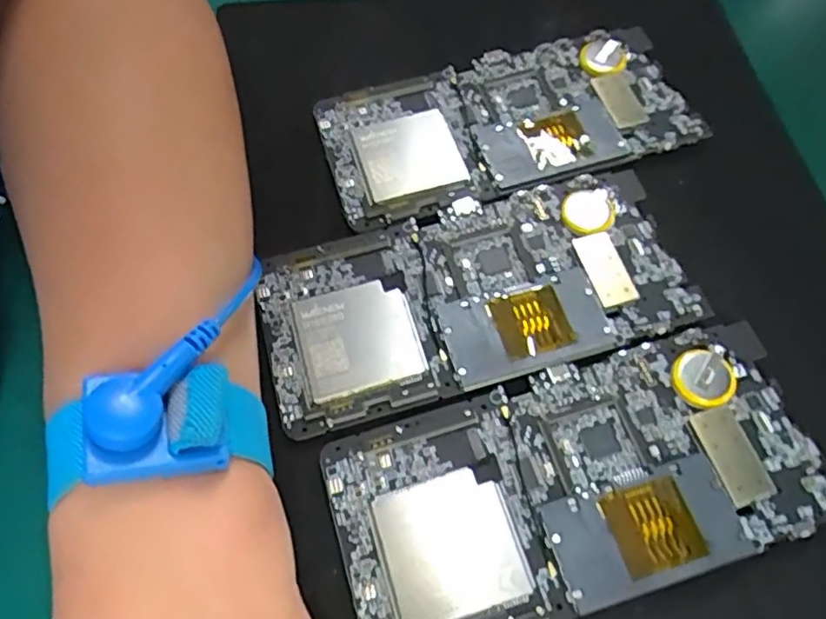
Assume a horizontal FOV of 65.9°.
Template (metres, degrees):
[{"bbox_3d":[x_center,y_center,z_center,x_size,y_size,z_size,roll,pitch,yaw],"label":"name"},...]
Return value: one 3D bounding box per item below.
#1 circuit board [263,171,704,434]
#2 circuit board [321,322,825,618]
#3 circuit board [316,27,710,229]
[{"bbox_3d":[0.021,-0.006,0.231,0.149,0.007,0.067,-12,64,-12],"label":"circuit board"},{"bbox_3d":[0.051,0.055,0.202,0.149,0.009,0.071,-14,65,-13],"label":"circuit board"},{"bbox_3d":[0.036,-0.079,0.266,0.145,0.007,0.069,-17,67,-2],"label":"circuit board"}]

